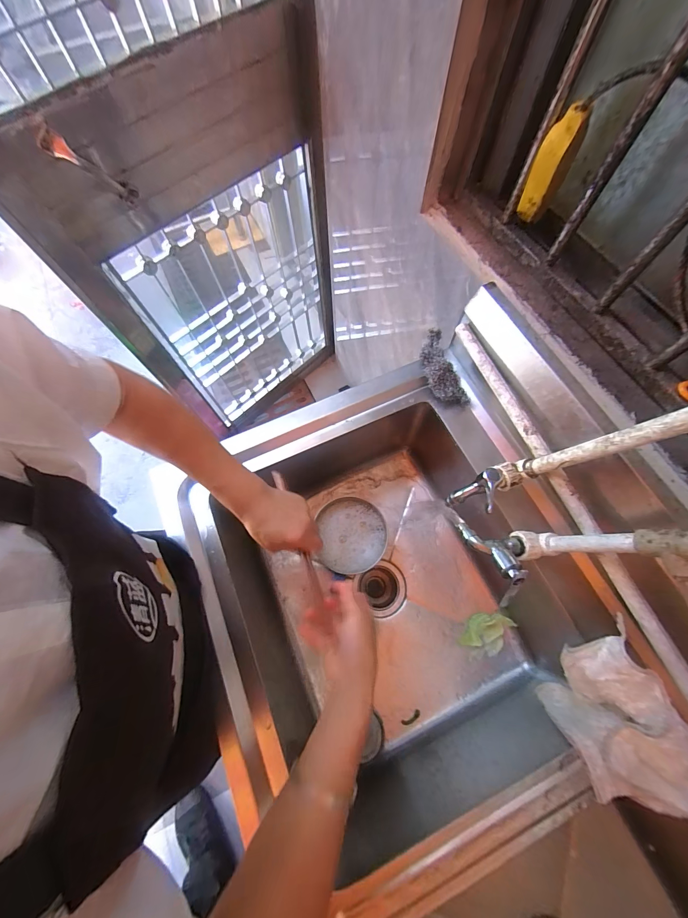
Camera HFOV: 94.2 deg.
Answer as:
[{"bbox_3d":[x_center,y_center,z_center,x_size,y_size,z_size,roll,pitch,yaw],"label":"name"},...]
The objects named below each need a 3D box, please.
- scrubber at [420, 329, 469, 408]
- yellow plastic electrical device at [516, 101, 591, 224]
[{"bbox_3d":[0.165,-0.160,0.558,0.059,0.049,0.147,-16,70,-5],"label":"scrubber"},{"bbox_3d":[0.277,-0.390,0.433,0.044,0.117,0.035,32,73,12],"label":"yellow plastic electrical device"}]

